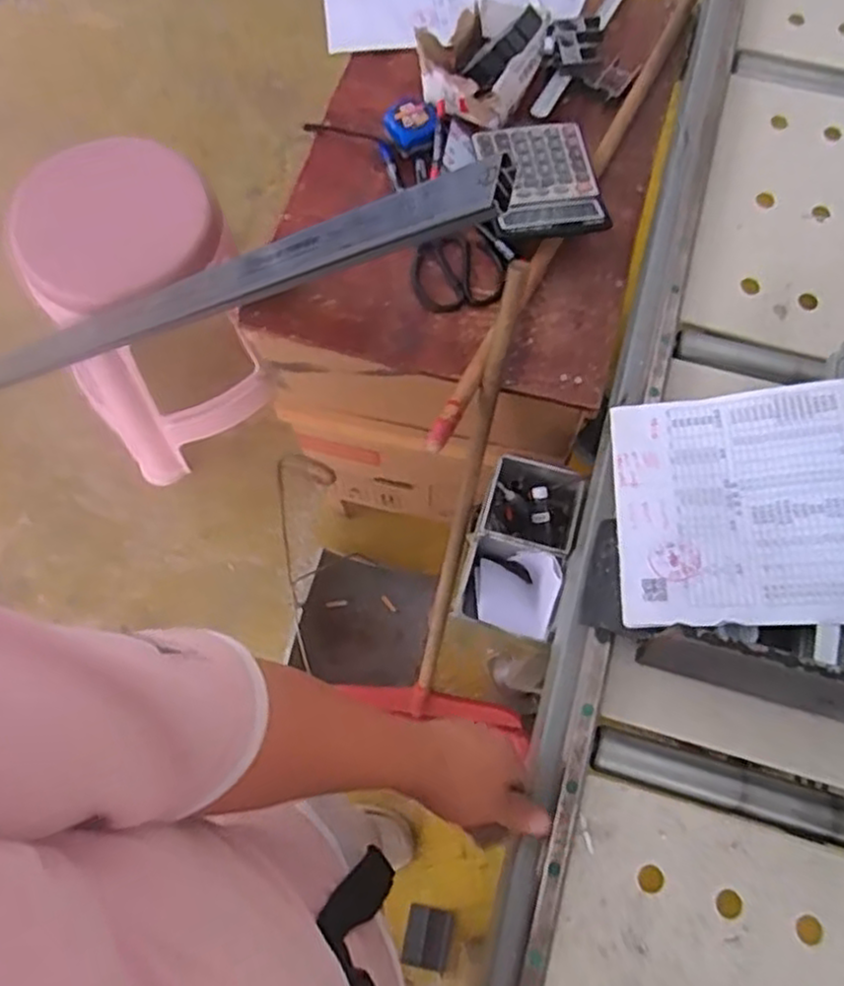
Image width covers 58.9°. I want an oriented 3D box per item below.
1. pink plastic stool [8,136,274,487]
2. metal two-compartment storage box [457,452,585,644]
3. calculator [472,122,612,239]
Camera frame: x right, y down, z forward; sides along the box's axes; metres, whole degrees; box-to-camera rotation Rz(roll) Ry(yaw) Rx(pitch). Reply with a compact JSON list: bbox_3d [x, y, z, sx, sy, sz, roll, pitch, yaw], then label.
[{"bbox_3d":[-0.485,-0.315,1.381,0.339,0.467,0.371,-24,71,-8],"label":"pink plastic stool"},{"bbox_3d":[0.111,0.064,0.863,0.108,0.079,0.203,17,71,6],"label":"metal two-compartment storage box"},{"bbox_3d":[0.142,-0.369,0.880,0.135,0.025,0.163,-6,70,-2],"label":"calculator"}]

